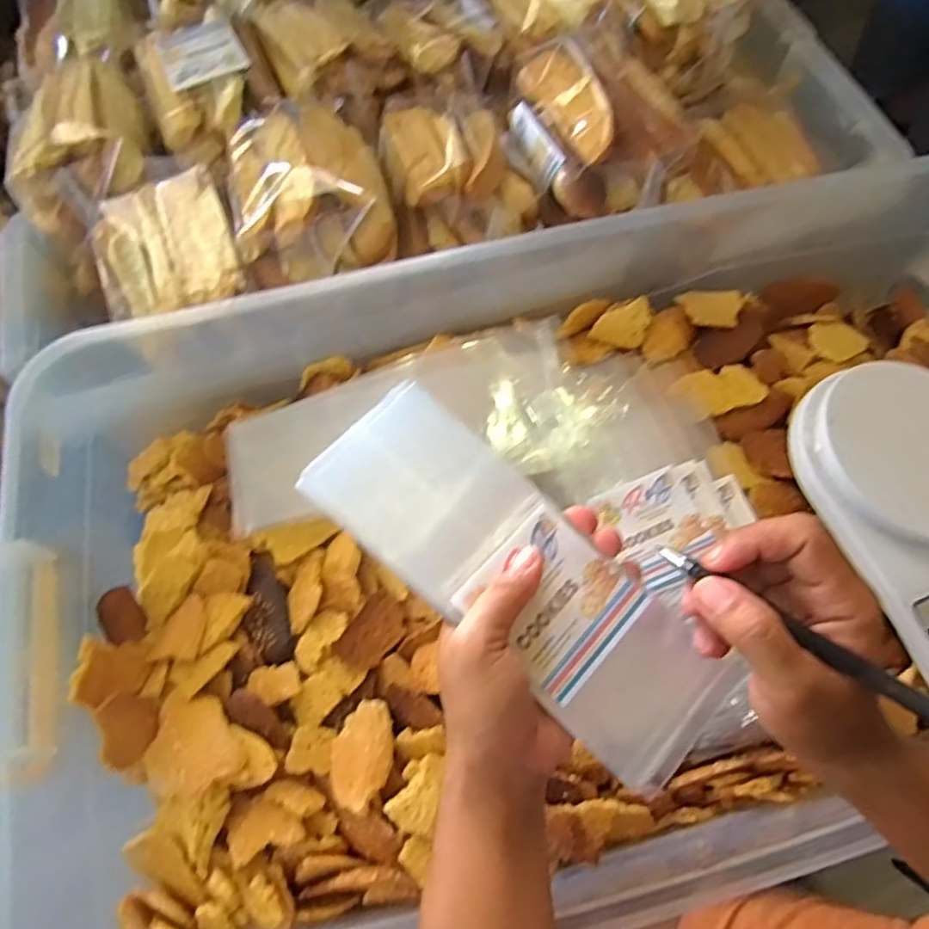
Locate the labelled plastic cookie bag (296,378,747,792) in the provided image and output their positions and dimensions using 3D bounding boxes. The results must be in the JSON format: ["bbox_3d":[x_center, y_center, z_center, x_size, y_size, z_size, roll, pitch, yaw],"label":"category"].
[{"bbox_3d":[0.025,0.055,0.335,0.233,0.019,0.080,42,72,10],"label":"labelled plastic cookie bag"}]

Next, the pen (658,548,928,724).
[{"bbox_3d":[0.154,0.079,0.267,0.161,0.007,0.010,32,69,28],"label":"pen"}]

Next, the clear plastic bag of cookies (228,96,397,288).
[{"bbox_3d":[-0.133,-0.238,0.537,0.118,0.062,0.191,-16,65,-6],"label":"clear plastic bag of cookies"}]

